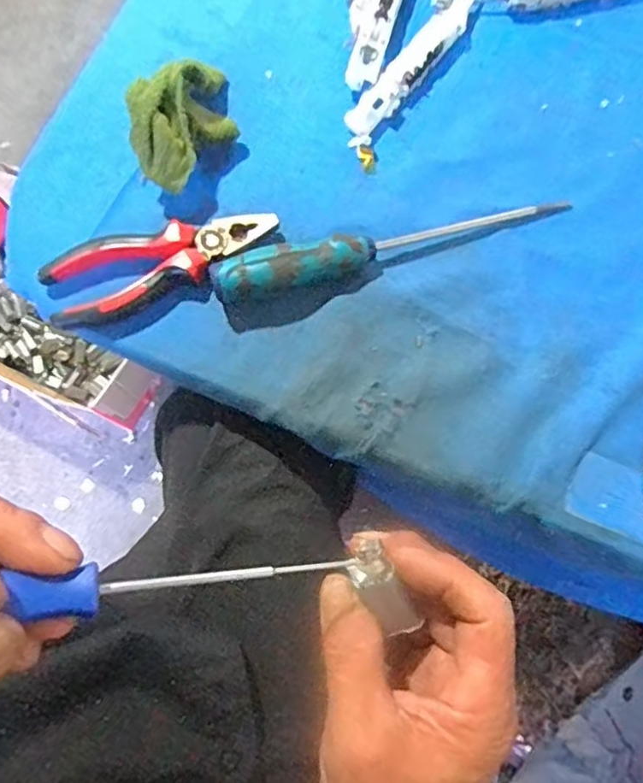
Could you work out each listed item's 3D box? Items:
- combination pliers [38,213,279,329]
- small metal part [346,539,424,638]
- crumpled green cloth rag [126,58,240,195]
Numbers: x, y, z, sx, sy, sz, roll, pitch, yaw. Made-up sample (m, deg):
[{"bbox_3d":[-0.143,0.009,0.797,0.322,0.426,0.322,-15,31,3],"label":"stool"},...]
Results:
[{"bbox_3d":[-0.106,-0.085,0.407,0.155,0.021,0.050,-19,76,-4],"label":"combination pliers"},{"bbox_3d":[0.027,0.086,0.258,0.015,0.008,0.045,-35,115,-8],"label":"small metal part"},{"bbox_3d":[-0.091,-0.188,0.414,0.054,0.055,0.104,30,78,9],"label":"crumpled green cloth rag"}]

